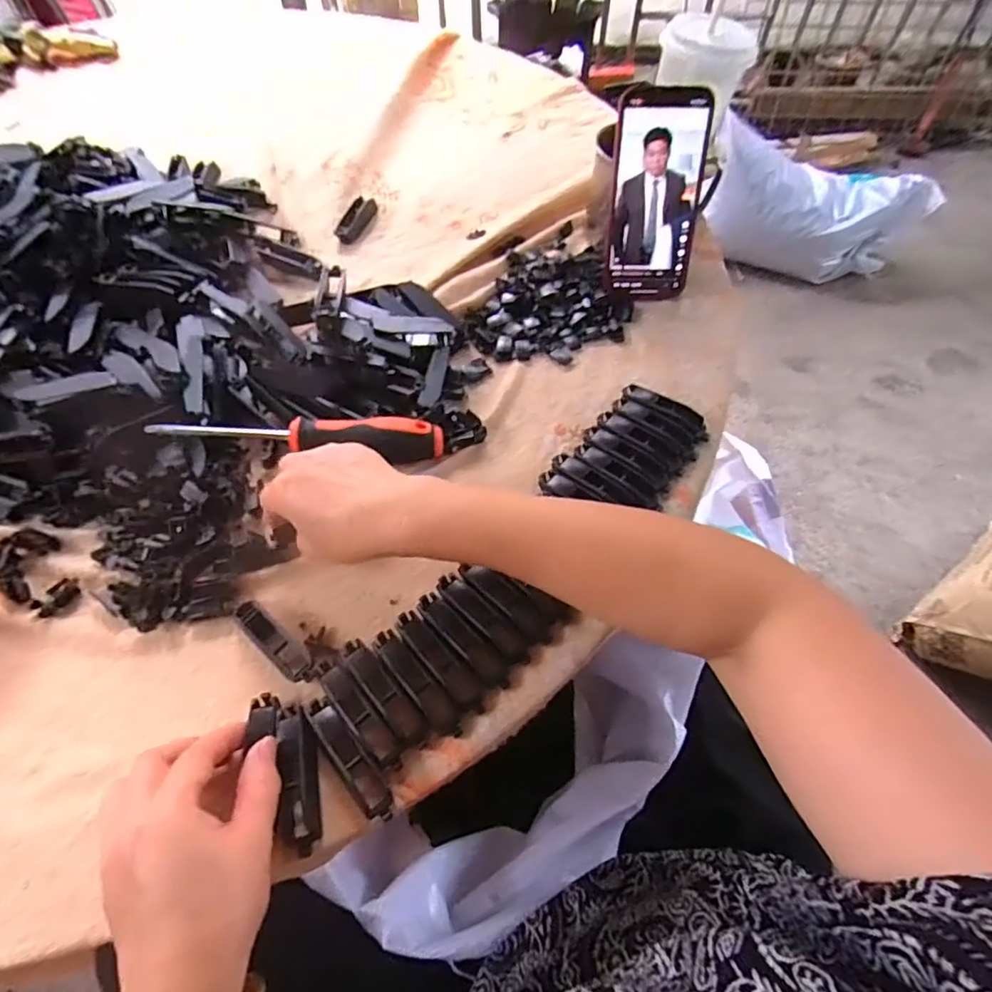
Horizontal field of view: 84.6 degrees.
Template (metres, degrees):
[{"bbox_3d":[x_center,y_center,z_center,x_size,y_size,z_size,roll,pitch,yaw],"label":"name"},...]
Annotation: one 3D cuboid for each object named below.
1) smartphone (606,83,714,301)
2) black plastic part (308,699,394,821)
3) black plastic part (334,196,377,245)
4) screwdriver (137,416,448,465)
[{"bbox_3d":[0.136,-0.251,0.464,0.075,0.157,0.007,-1,32,6],"label":"smartphone"},{"bbox_3d":[-0.083,0.148,0.309,0.016,0.018,0.073,-36,67,-18],"label":"black plastic part"},{"bbox_3d":[-0.145,-0.285,0.559,0.021,0.012,0.066,15,62,9],"label":"black plastic part"},{"bbox_3d":[-0.138,-0.039,0.397,0.194,0.038,0.024,-5,61,-3],"label":"screwdriver"}]

